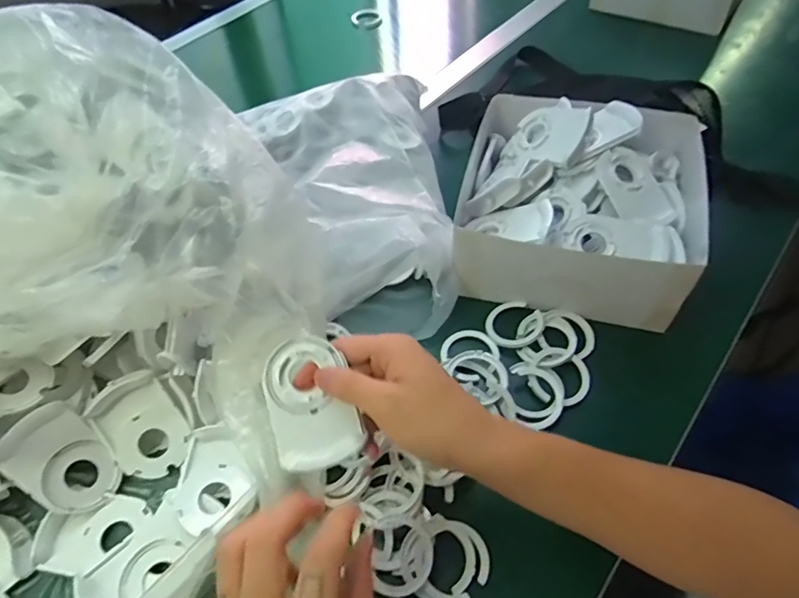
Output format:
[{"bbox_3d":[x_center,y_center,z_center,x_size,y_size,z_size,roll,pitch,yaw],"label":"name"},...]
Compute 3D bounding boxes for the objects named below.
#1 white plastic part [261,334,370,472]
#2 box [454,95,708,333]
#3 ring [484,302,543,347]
[{"bbox_3d":[-0.059,0.067,0.336,0.054,0.010,0.083,-20,78,-7],"label":"white plastic part"},{"bbox_3d":[0.165,-0.097,0.492,0.206,0.088,0.205,11,56,14],"label":"box"},{"bbox_3d":[0.105,0.023,0.467,0.048,0.006,0.050,-3,54,4],"label":"ring"}]

